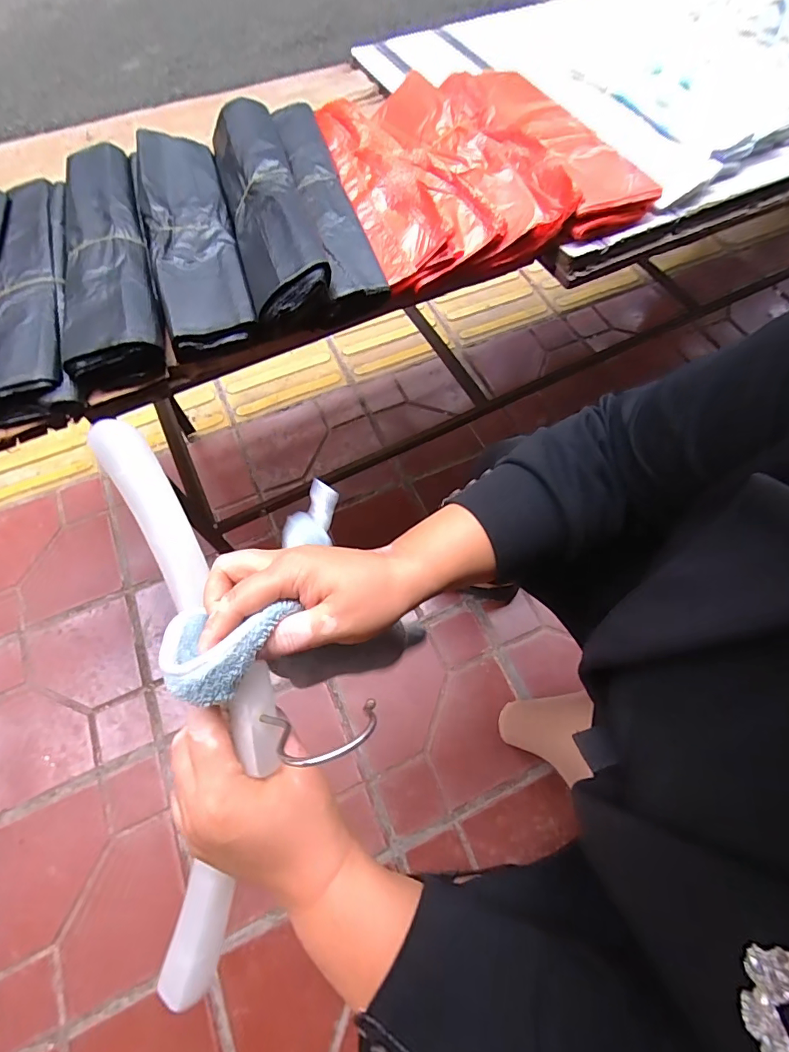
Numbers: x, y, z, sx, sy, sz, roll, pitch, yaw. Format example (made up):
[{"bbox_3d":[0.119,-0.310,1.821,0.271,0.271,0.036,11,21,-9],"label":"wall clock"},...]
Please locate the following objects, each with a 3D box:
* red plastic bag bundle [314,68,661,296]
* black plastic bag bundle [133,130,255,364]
[{"bbox_3d":[0.084,-0.454,0.551,0.321,0.053,0.368,-18,68,-9],"label":"red plastic bag bundle"},{"bbox_3d":[-0.221,-0.321,0.486,0.088,0.035,0.343,-16,67,-8],"label":"black plastic bag bundle"}]

